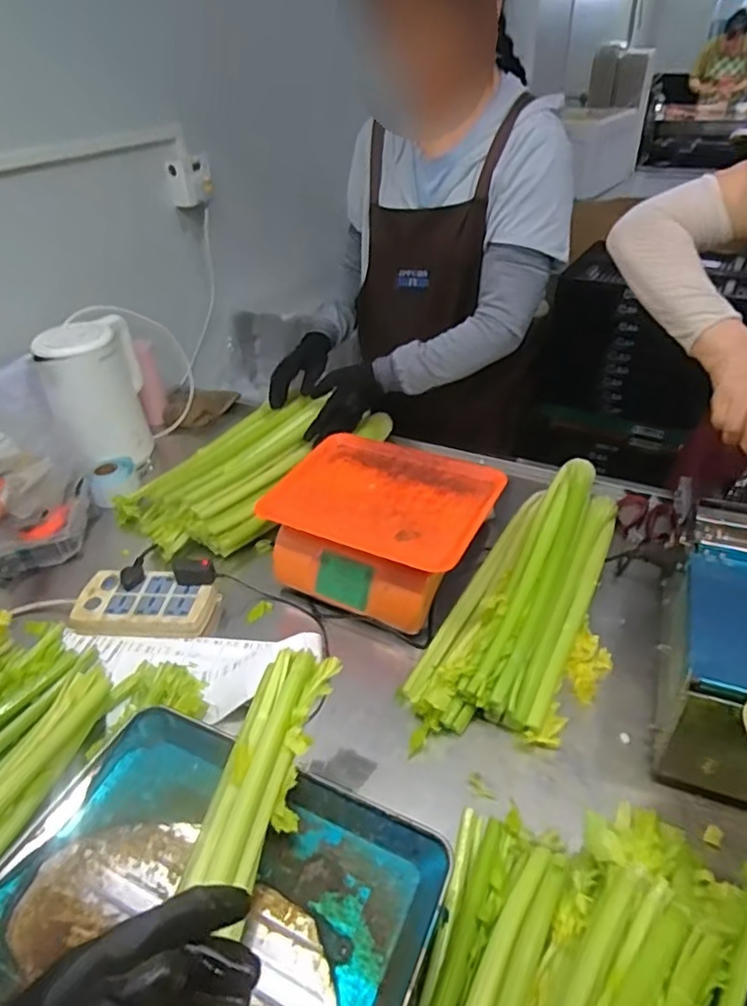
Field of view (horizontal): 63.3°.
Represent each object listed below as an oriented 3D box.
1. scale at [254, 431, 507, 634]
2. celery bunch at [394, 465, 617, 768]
[{"bbox_3d":[0.010,0.027,0.879,0.285,0.122,0.262,17,42,25],"label":"scale"},{"bbox_3d":[0.207,0.114,0.777,0.202,0.099,0.437,16,41,23],"label":"celery bunch"}]

